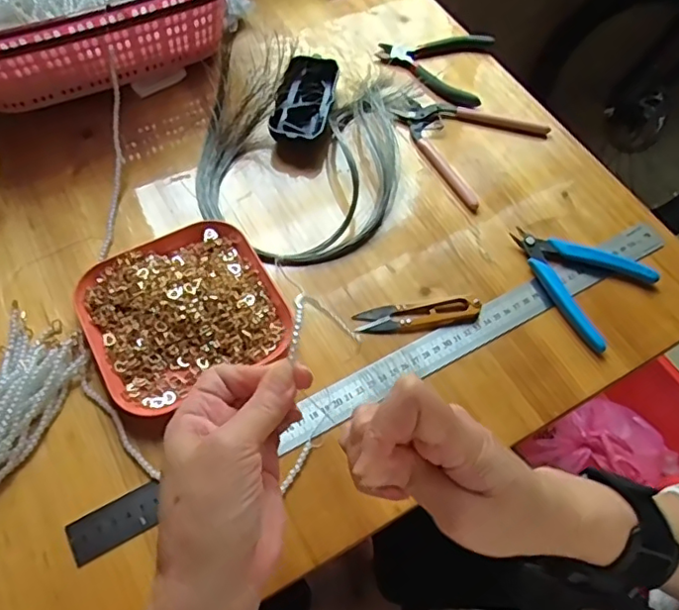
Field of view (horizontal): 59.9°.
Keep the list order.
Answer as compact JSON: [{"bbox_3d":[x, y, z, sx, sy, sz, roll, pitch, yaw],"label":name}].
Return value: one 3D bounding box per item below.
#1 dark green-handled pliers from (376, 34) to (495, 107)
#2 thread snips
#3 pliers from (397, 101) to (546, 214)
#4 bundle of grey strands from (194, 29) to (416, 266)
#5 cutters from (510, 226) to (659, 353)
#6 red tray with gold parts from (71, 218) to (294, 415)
[{"bbox_3d":[0.099,-0.260,0.626,0.115,0.010,0.102,13,61,5],"label":"dark green-handled pliers"},{"bbox_3d":[0.063,0.007,0.474,0.101,0.010,0.026,-8,61,-7],"label":"thread snips"},{"bbox_3d":[0.131,-0.167,0.575,0.131,0.009,0.120,-36,68,-20],"label":"pliers"},{"bbox_3d":[-0.034,-0.152,0.539,0.182,0.043,0.246,8,60,2],"label":"bundle of grey strands"},{"bbox_3d":[0.211,-0.028,0.498,0.086,0.015,0.120,-24,64,-15],"label":"cutters"},{"bbox_3d":[-0.123,0.002,0.461,0.143,0.020,0.136,-25,64,-16],"label":"red tray with gold parts"}]

